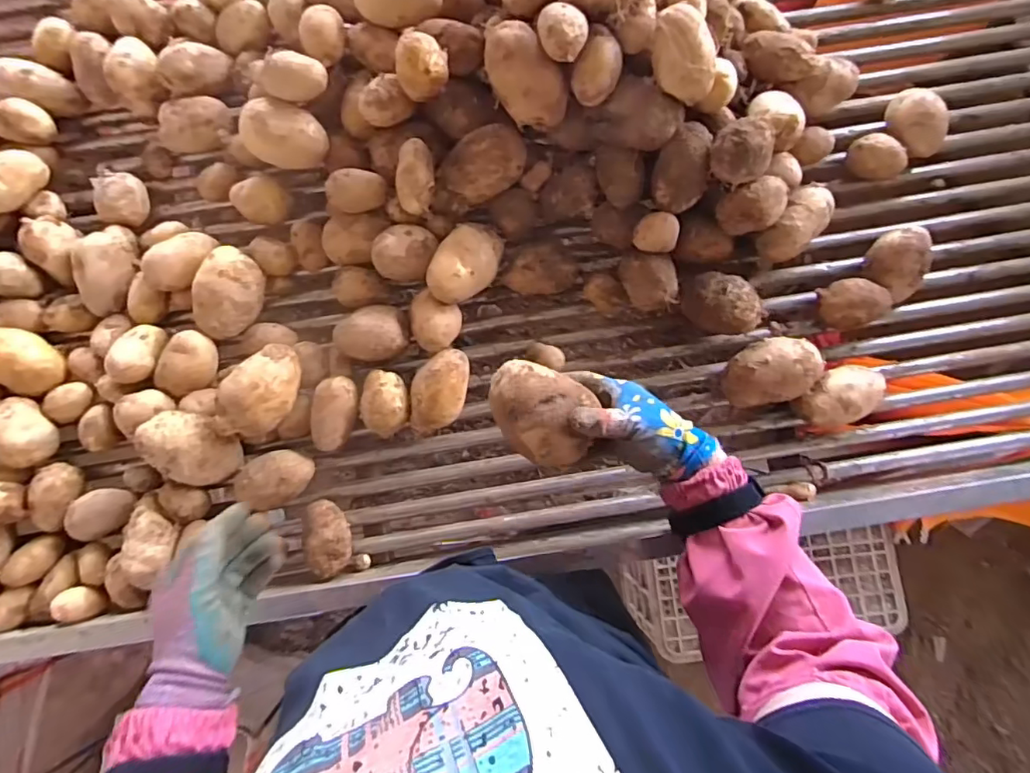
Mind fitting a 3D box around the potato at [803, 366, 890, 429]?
[{"bbox_3d":[0.362,0.012,0.617,0.083,0.053,0.058,-23,85,-5],"label":"potato"}]

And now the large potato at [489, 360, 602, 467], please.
[{"bbox_3d":[0.025,0.025,0.488,0.103,0.055,0.074,34,85,5],"label":"large potato"}]

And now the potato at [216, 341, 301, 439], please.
[{"bbox_3d":[-0.262,0.003,0.571,0.057,0.054,0.098,27,82,1],"label":"potato"}]

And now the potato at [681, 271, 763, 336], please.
[{"bbox_3d":[0.235,-0.094,0.619,0.089,0.052,0.049,27,70,22],"label":"potato"}]

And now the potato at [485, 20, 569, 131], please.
[{"bbox_3d":[0.016,-0.317,0.558,0.103,0.064,0.059,49,48,-15],"label":"potato"}]

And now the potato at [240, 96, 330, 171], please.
[{"bbox_3d":[-0.254,-0.277,0.606,0.092,0.053,0.062,28,82,1],"label":"potato"}]

